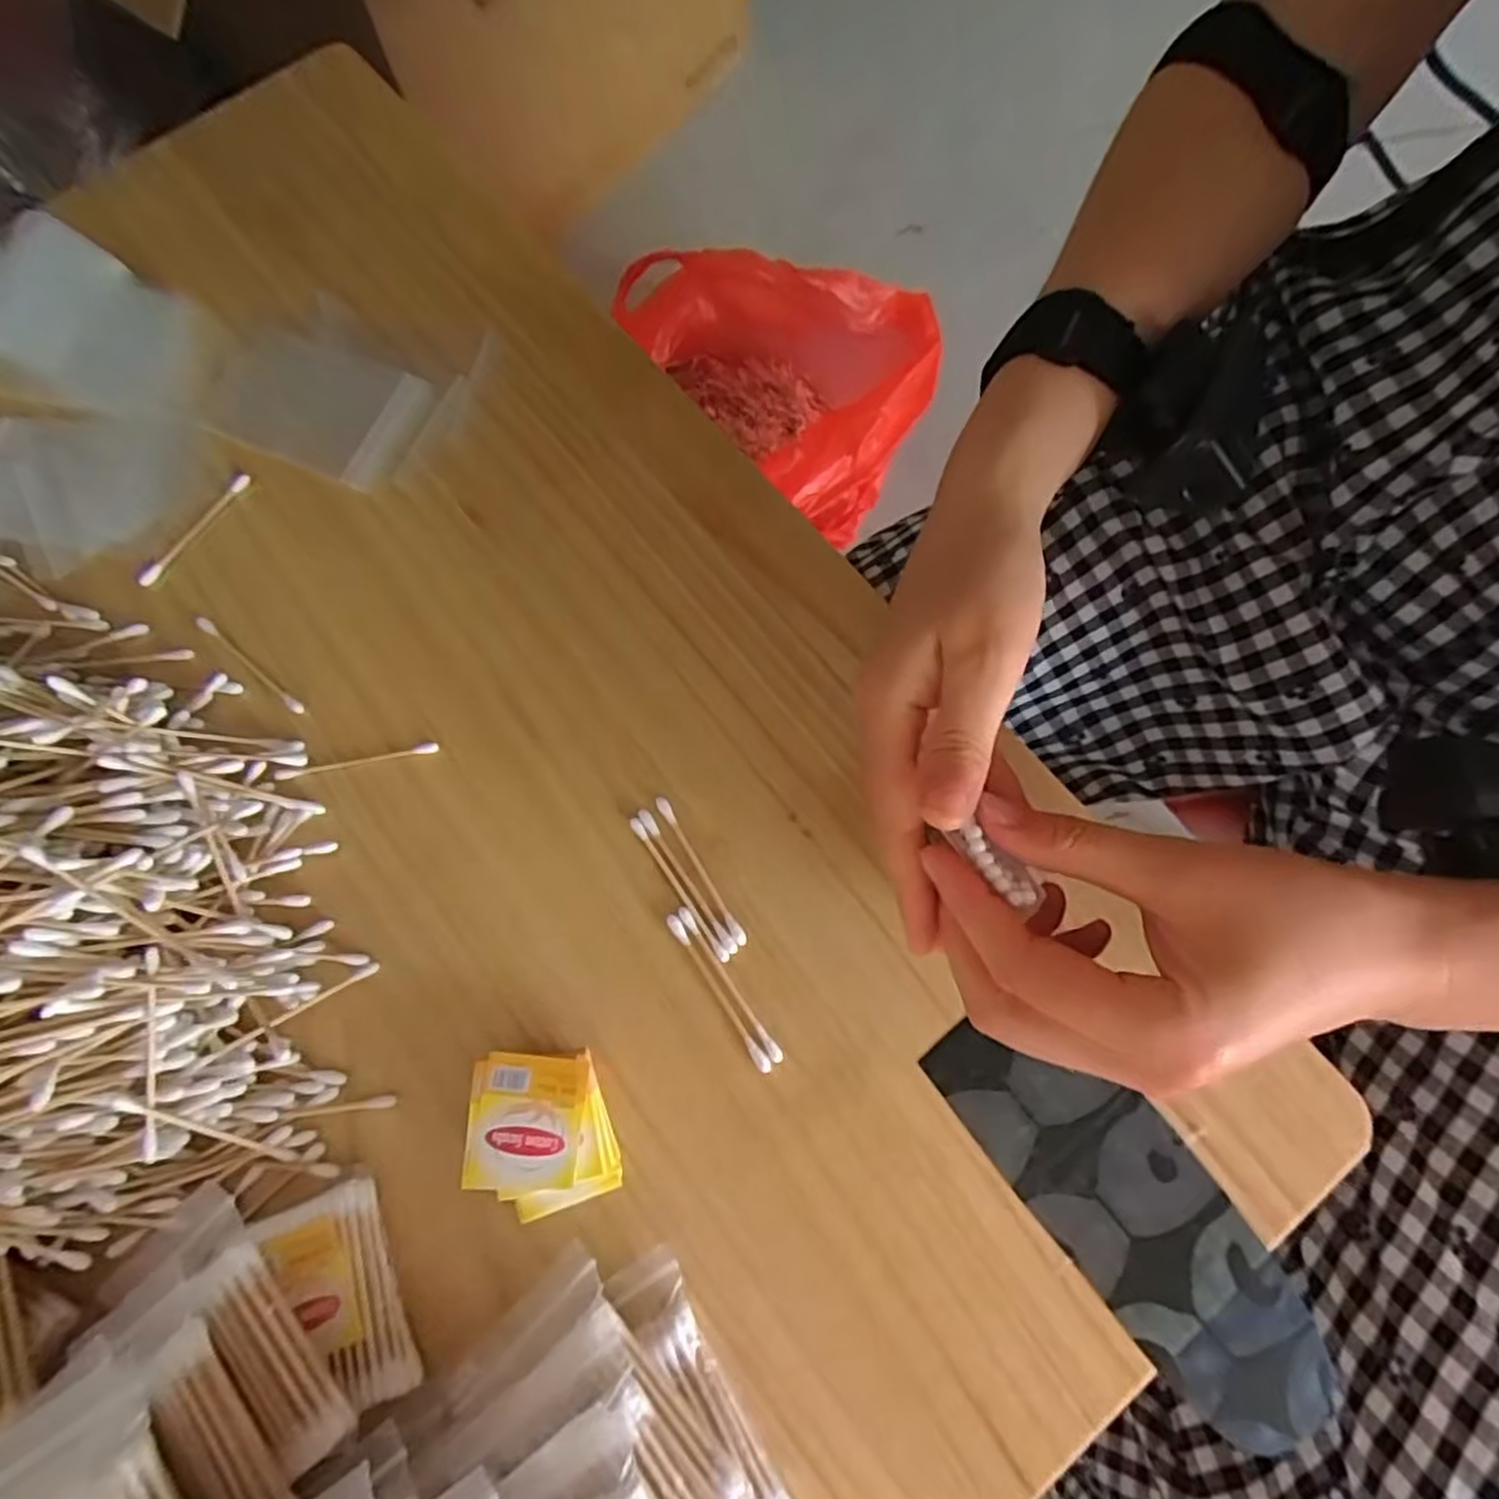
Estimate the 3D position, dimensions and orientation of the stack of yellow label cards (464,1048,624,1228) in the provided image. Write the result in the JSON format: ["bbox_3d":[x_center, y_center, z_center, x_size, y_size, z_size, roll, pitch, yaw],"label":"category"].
[{"bbox_3d":[-0.077,0.144,0.286,0.052,0.021,0.056,-4,72,-2],"label":"stack of yellow label cards"}]

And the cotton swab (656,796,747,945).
[{"bbox_3d":[-0.021,0.050,0.320,0.005,0.004,0.071,-30,75,-10],"label":"cotton swab"}]

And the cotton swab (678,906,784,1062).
[{"bbox_3d":[-0.008,0.095,0.307,0.005,0.004,0.071,-33,75,-10],"label":"cotton swab"}]

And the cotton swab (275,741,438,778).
[{"bbox_3d":[-0.174,0.005,0.336,0.070,0.004,0.005,-10,72,-4],"label":"cotton swab"}]

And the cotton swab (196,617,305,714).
[{"bbox_3d":[-0.231,-0.040,0.348,0.073,0.004,0.006,38,76,11],"label":"cotton swab"}]

